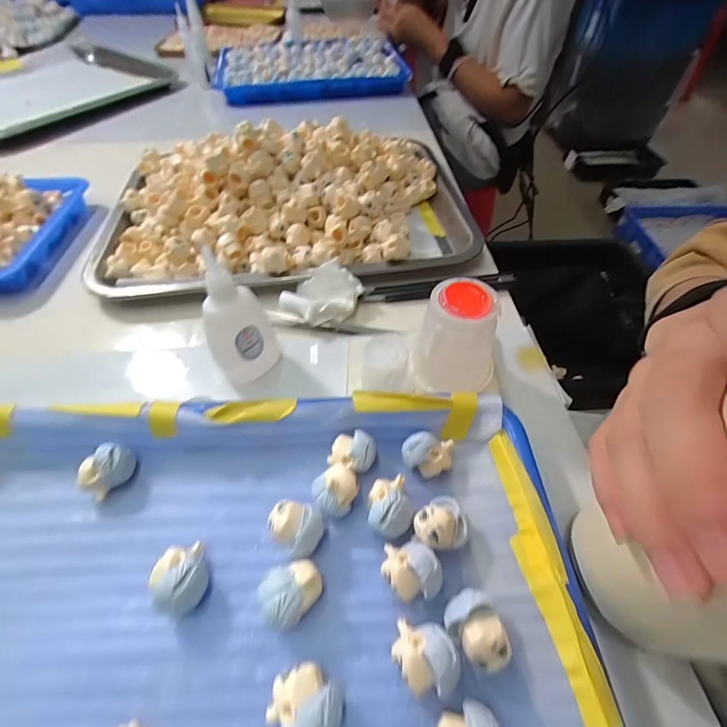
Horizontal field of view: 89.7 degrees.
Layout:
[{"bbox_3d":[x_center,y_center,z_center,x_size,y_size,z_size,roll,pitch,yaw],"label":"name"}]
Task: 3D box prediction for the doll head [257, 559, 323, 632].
[{"bbox_3d":[-0.034,0.105,0.169,0.024,0.022,0.028,32,59,23],"label":"doll head"}]

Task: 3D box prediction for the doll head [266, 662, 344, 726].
[{"bbox_3d":[-0.023,0.135,0.146,0.028,0.021,0.022,19,54,15],"label":"doll head"}]

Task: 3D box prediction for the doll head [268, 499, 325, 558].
[{"bbox_3d":[-0.034,0.084,0.186,0.024,0.023,0.025,0,52,0],"label":"doll head"}]

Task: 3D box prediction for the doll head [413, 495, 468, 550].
[{"bbox_3d":[0.038,0.081,0.186,0.025,0.020,0.025,0,52,0],"label":"doll head"}]

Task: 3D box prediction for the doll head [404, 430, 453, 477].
[{"bbox_3d":[0.037,0.052,0.212,0.027,0.021,0.024,14,53,11],"label":"doll head"}]

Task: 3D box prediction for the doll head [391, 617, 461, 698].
[{"bbox_3d":[0.026,0.124,0.155,0.025,0.022,0.023,5,52,5],"label":"doll head"}]

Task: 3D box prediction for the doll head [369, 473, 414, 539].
[{"bbox_3d":[0.014,0.076,0.194,0.022,0.023,0.029,0,52,1],"label":"doll head"}]

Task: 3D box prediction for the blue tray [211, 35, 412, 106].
[{"bbox_3d":[-0.101,-0.552,0.681,0.343,0.039,0.243,-13,53,-9],"label":"blue tray"}]

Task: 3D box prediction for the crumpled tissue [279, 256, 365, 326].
[{"bbox_3d":[-0.032,-0.056,0.297,0.049,0.030,0.056,32,59,23],"label":"crumpled tissue"}]

